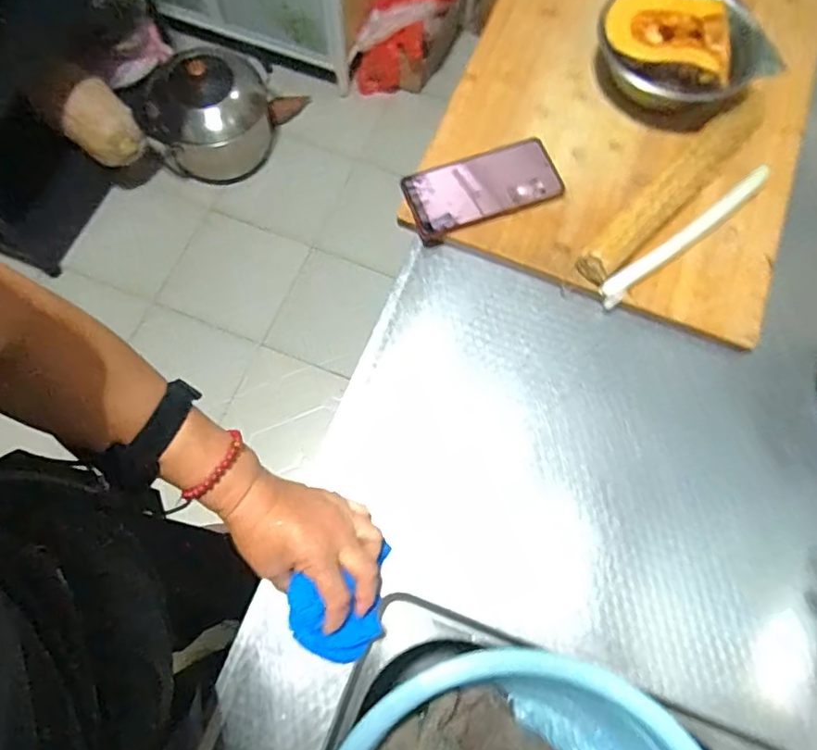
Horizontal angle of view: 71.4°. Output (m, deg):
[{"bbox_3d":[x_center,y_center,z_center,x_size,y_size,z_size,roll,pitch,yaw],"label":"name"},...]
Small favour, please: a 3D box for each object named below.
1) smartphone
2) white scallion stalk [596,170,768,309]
[{"bbox_3d":[0.080,-0.201,0.606,0.164,0.015,0.076,-19,73,-8],"label":"smartphone"},{"bbox_3d":[0.291,-0.147,0.599,0.236,0.022,0.021,-37,76,-13],"label":"white scallion stalk"}]

